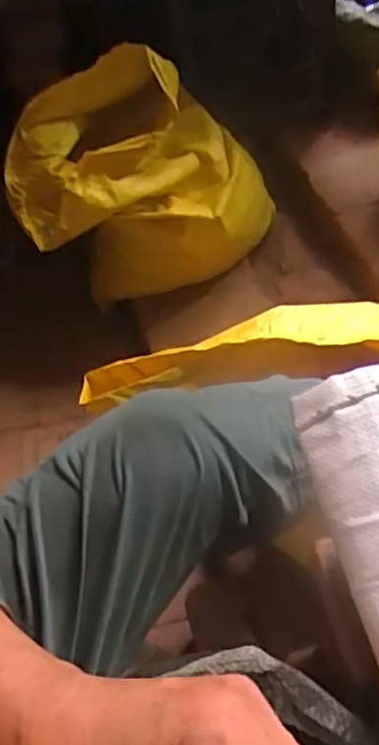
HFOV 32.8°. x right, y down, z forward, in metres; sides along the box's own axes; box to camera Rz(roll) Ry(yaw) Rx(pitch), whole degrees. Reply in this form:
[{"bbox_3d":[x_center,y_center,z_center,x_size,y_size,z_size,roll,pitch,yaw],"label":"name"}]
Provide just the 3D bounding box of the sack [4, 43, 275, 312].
[{"bbox_3d":[-0.068,-0.275,0.979,0.386,0.319,0.223,-15,51,-7],"label":"sack"}]

